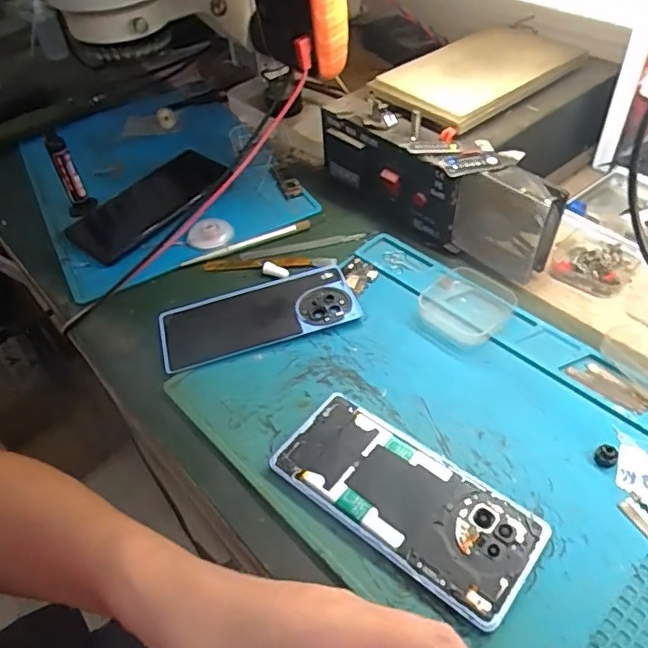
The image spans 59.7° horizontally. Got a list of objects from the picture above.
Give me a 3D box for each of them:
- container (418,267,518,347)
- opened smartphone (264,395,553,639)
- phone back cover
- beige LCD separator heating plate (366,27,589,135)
[{"bbox_3d":[0.117,-0.015,0.456,0.063,0.016,0.072,33,57,30],"label":"container"},{"bbox_3d":[0.048,0.107,0.350,0.161,0.009,0.071,30,56,28],"label":"opened smartphone"},{"bbox_3d":[-0.056,-0.009,0.473,0.162,0.006,0.076,-15,47,-10],"label":"phone back cover"},{"bbox_3d":[0.151,-0.240,0.541,0.221,0.024,0.114,-32,52,-22],"label":"beige LCD separator heating plate"}]

